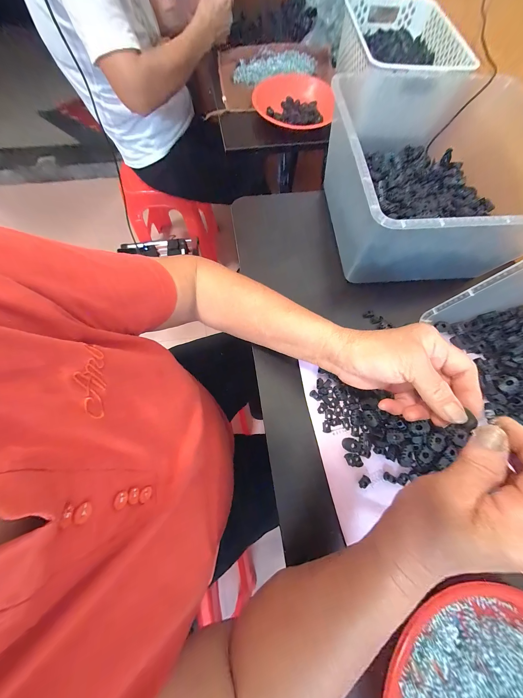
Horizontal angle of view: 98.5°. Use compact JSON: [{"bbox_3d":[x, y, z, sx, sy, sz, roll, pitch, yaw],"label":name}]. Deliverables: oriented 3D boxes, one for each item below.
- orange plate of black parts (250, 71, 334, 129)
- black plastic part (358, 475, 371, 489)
[{"bbox_3d":[0.073,-0.564,0.519,0.190,0.033,0.153,32,72,9],"label":"orange plate of black parts"},{"bbox_3d":[0.129,0.167,0.281,0.011,0.005,0.016,43,74,13],"label":"black plastic part"}]

